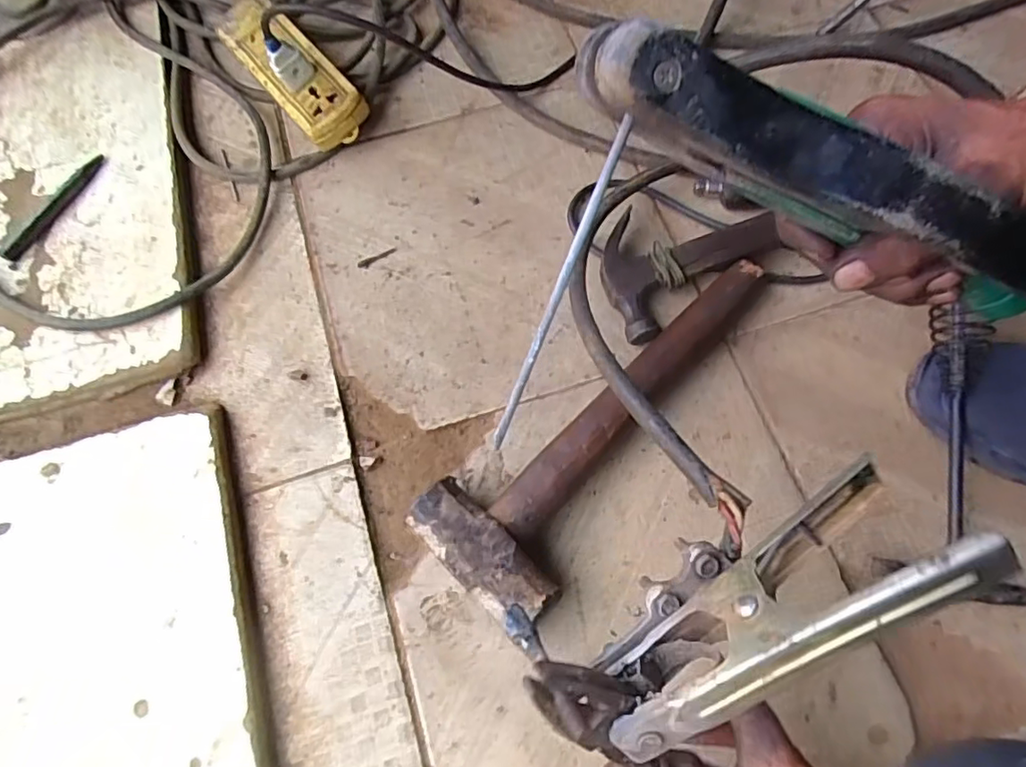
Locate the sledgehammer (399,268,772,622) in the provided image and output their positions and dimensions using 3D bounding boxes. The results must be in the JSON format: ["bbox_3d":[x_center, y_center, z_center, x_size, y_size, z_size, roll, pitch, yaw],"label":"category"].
[{"bbox_3d":[0.088,0.036,0.414,0.322,0.045,0.108,-36,72,-12],"label":"sledgehammer"}]

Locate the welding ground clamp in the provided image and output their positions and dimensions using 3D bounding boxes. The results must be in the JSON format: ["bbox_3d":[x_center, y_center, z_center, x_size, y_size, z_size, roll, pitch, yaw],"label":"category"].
[{"bbox_3d":[0.100,0.099,0.251,0.179,0.071,0.060,-29,69,8],"label":"welding ground clamp"}]

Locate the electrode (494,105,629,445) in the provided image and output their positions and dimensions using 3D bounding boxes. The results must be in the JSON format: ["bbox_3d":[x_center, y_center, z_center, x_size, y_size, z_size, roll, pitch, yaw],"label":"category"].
[{"bbox_3d":[0.017,-0.034,0.234,0.004,0.004,0.141,26,111,11],"label":"electrode"}]

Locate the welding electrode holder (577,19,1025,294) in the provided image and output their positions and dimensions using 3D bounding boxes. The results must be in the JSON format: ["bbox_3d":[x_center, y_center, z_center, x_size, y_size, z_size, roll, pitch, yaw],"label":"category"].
[{"bbox_3d":[0.120,-0.075,0.209,0.203,0.035,0.027,19,68,-9],"label":"welding electrode holder"}]

